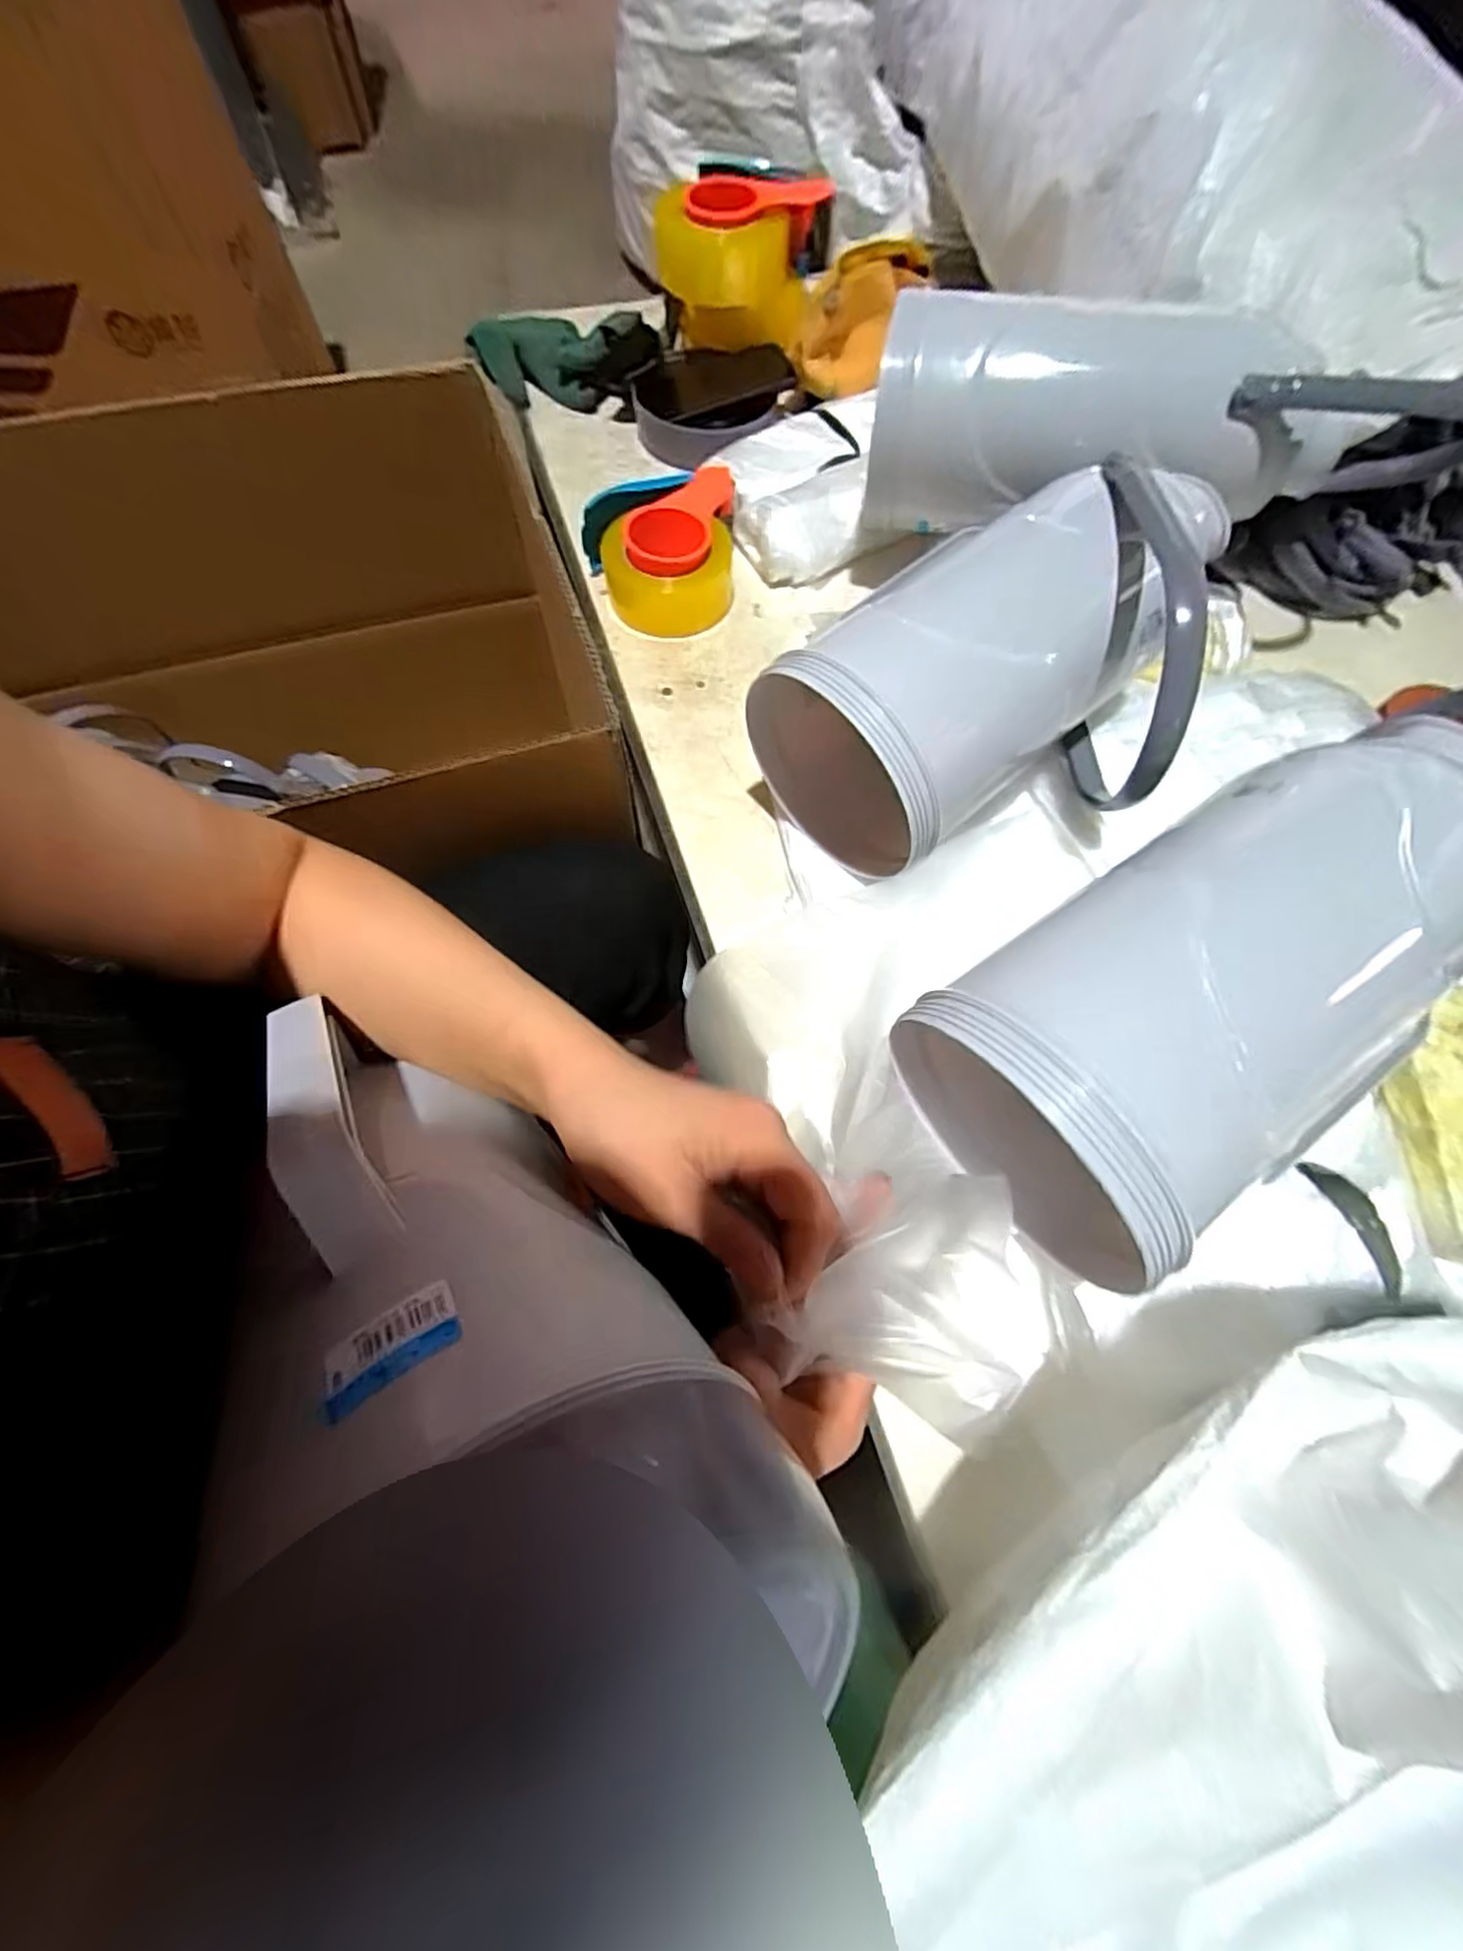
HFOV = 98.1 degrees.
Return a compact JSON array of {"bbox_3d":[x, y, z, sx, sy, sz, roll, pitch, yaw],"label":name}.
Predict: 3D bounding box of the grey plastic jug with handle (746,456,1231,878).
[{"bbox_3d":[0.188,-0.175,0.442,0.259,0.204,0.191,-37,73,-15],"label":"grey plastic jug with handle"}]

